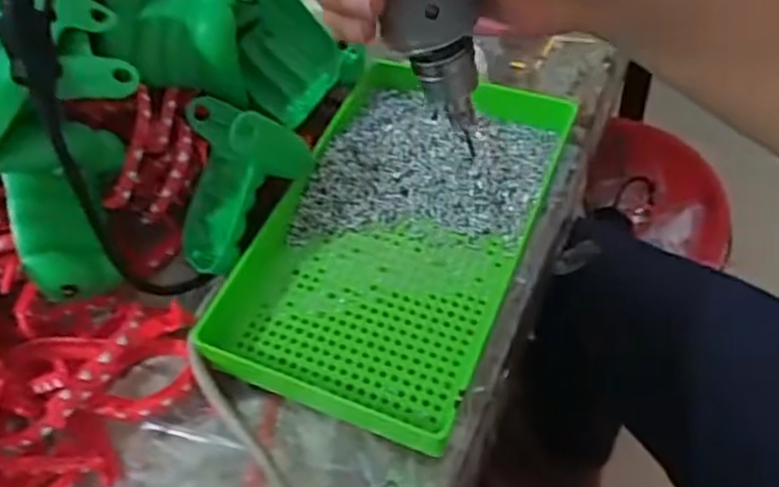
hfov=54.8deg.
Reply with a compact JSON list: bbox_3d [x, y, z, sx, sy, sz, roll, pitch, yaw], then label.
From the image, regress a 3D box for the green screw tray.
[{"bbox_3d":[0.003,-0.011,0.467,0.158,0.040,0.252,17,57,19],"label":"green screw tray"}]

